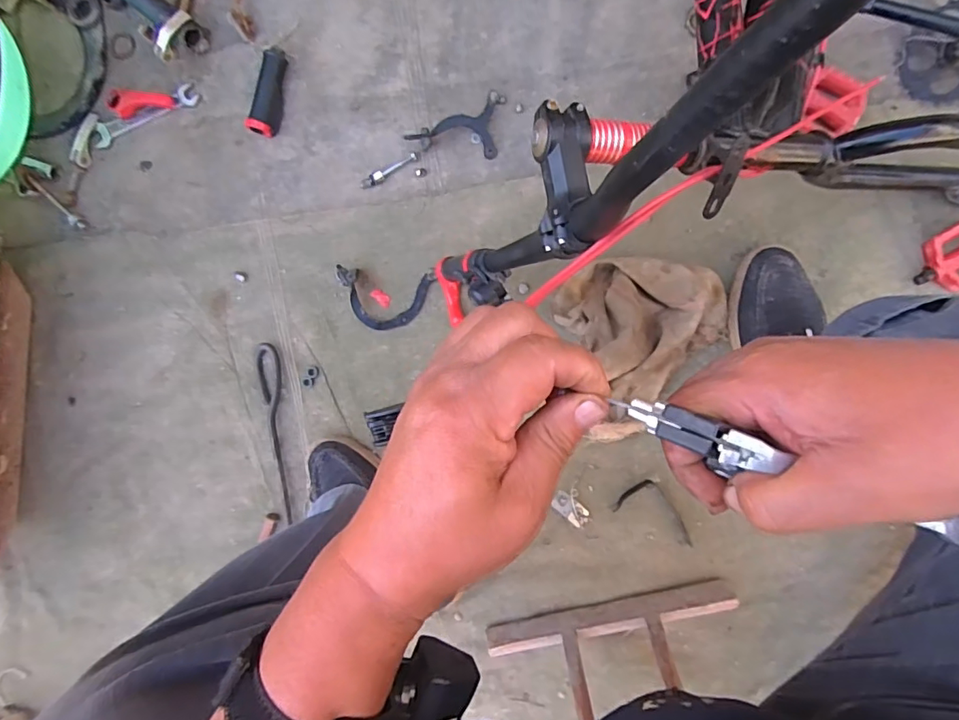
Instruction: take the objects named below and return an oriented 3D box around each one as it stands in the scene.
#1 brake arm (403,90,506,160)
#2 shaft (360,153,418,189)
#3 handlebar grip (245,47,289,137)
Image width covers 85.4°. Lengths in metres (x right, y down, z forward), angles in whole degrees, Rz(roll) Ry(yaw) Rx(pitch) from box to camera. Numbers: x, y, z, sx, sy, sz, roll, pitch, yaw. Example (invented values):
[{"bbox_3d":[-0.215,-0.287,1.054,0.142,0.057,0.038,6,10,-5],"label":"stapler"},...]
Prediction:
[{"bbox_3d":[-0.029,-0.299,0.646,0.111,0.027,0.078,6,95,4],"label":"brake arm"},{"bbox_3d":[-0.115,-0.241,0.666,0.083,0.011,0.013,-25,92,6],"label":"shaft"},{"bbox_3d":[-0.266,-0.337,0.657,0.033,0.024,0.102,13,94,2],"label":"handlebar grip"}]

